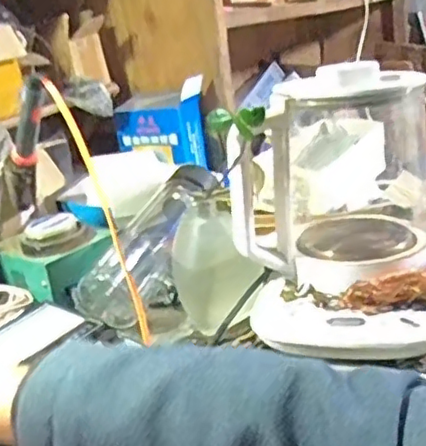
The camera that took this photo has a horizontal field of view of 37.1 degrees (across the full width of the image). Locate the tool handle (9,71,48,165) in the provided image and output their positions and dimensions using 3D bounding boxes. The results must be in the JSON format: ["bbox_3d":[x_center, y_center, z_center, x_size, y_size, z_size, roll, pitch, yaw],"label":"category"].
[{"bbox_3d":[-0.173,-0.097,0.607,0.021,0.024,0.140,-20,-19,-31],"label":"tool handle"}]

